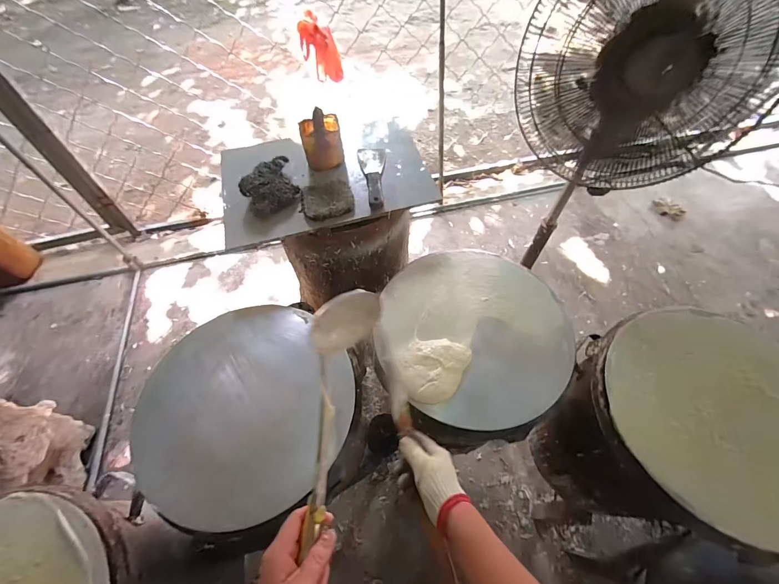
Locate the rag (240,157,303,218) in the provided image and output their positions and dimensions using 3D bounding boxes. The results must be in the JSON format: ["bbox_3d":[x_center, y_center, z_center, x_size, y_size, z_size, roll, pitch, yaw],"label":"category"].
[{"bbox_3d":[-0.273,-0.243,0.767,0.118,0.050,0.147,-25,61,-13],"label":"rag"}]

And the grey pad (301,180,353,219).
[{"bbox_3d":[-0.140,-0.207,0.758,0.114,0.020,0.097,-9,58,-4],"label":"grey pad"}]

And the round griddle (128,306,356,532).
[{"bbox_3d":[-0.259,0.196,0.624,0.374,0.050,0.380,-1,58,1],"label":"round griddle"}]

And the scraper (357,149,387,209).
[{"bbox_3d":[-0.045,-0.277,0.802,0.067,0.020,0.212,0,58,2],"label":"scraper"}]

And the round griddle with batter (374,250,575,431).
[{"bbox_3d":[0.167,0.076,0.696,0.364,0.068,0.369,-1,58,1],"label":"round griddle with batter"}]

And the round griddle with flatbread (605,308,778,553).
[{"bbox_3d":[0.572,0.211,0.572,0.375,0.049,0.326,29,78,18],"label":"round griddle with flatbread"}]

